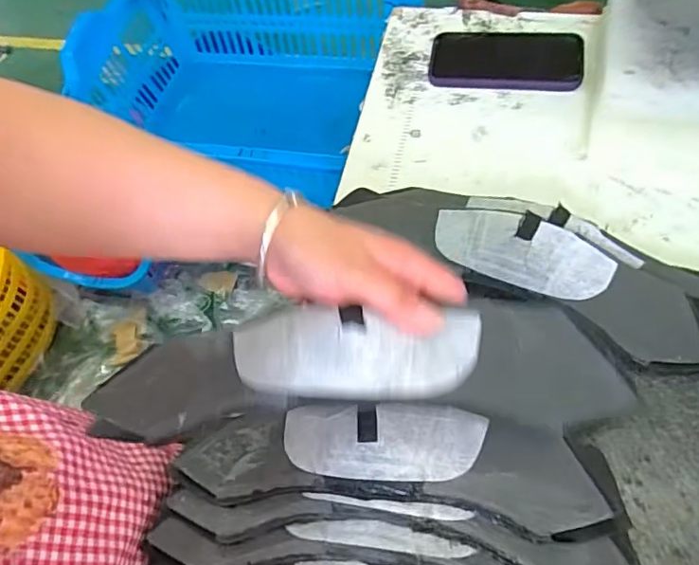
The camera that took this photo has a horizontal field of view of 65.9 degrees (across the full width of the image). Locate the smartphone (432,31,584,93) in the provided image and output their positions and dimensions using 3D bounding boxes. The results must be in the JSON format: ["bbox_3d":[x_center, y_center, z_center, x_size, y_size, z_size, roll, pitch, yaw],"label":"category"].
[{"bbox_3d":[0.168,-0.241,0.583,0.157,0.010,0.079,7,69,15],"label":"smartphone"}]

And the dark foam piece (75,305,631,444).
[{"bbox_3d":[-0.004,0.050,0.321,0.309,0.031,0.073,-3,64,5],"label":"dark foam piece"}]

